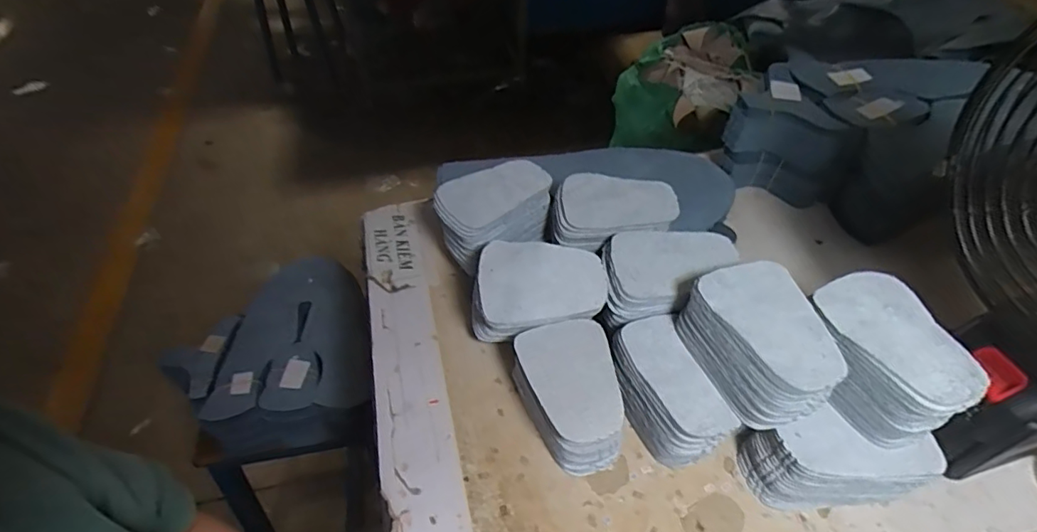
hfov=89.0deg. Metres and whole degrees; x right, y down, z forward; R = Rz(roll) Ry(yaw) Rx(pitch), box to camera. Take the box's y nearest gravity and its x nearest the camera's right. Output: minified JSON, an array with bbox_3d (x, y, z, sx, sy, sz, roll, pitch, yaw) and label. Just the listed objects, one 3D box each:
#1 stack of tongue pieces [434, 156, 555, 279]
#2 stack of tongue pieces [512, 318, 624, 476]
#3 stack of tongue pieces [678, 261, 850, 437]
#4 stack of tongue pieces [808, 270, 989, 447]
[{"bbox_3d":[-0.021,-0.049,0.475,0.099,0.054,0.066,-28,53,-23],"label":"stack of tongue pieces"},{"bbox_3d":[0.035,0.096,0.387,0.067,0.059,0.091,-5,48,-4],"label":"stack of tongue pieces"},{"bbox_3d":[0.160,0.051,0.351,0.066,0.056,0.099,-13,49,-10],"label":"stack of tongue pieces"},{"bbox_3d":[0.235,0.059,0.343,0.069,0.053,0.099,-15,49,-13],"label":"stack of tongue pieces"}]

